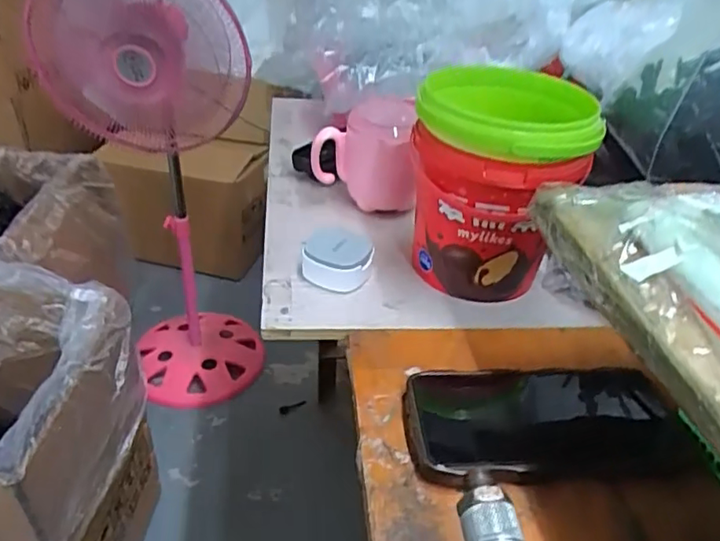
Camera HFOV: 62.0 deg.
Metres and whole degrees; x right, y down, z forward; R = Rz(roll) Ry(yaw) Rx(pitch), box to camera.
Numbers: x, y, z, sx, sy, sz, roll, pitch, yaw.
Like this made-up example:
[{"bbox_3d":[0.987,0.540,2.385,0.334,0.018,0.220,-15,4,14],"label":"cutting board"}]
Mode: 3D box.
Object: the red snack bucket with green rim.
[{"bbox_3d":[0.105,-0.064,0.481,0.125,0.154,0.124,3,35,-2],"label":"red snack bucket with green rim"}]

